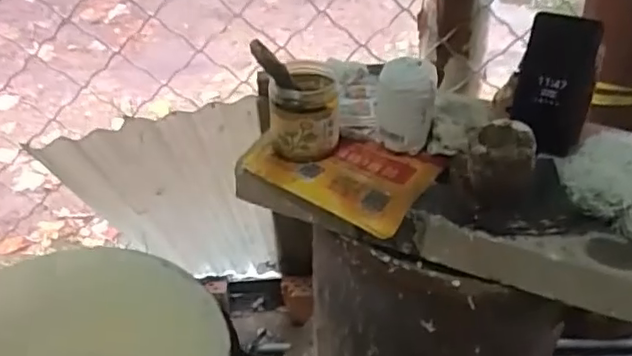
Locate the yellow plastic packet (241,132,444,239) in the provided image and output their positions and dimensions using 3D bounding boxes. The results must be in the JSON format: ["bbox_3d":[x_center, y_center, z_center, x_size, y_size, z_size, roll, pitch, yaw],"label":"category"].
[{"bbox_3d":[0.030,-0.014,0.730,0.207,0.016,0.140,24,47,25],"label":"yellow plastic packet"}]

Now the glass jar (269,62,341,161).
[{"bbox_3d":[-0.017,-0.085,0.734,0.084,0.094,0.090,-7,42,-7],"label":"glass jar"}]

